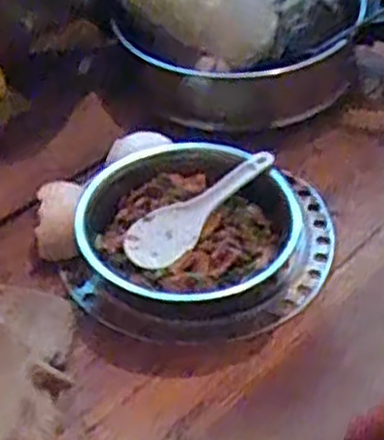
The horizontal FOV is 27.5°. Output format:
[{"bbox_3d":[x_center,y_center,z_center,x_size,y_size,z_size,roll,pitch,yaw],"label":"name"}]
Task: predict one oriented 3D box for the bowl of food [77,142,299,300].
[{"bbox_3d":[-0.008,0.014,0.812,0.210,0.079,0.208,1,45,-1],"label":"bowl of food"}]

